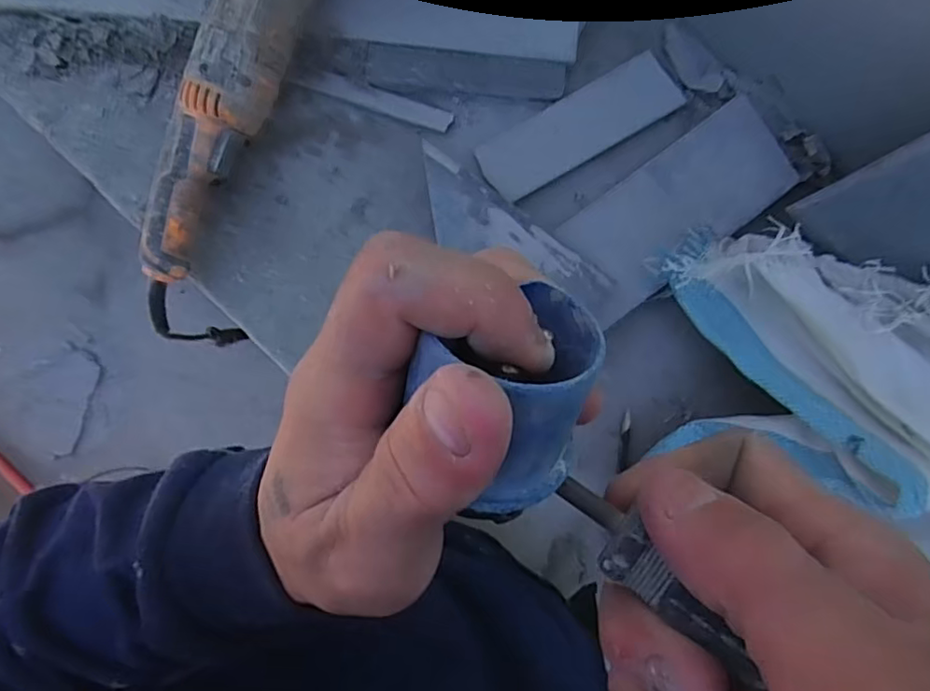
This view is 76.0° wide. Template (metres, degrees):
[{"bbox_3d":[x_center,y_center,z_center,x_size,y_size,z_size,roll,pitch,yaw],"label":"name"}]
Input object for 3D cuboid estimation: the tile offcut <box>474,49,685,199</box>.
[{"bbox_3d":[0.100,-0.190,0.515,0.183,0.013,0.055,-31,96,-5],"label":"tile offcut"}]

